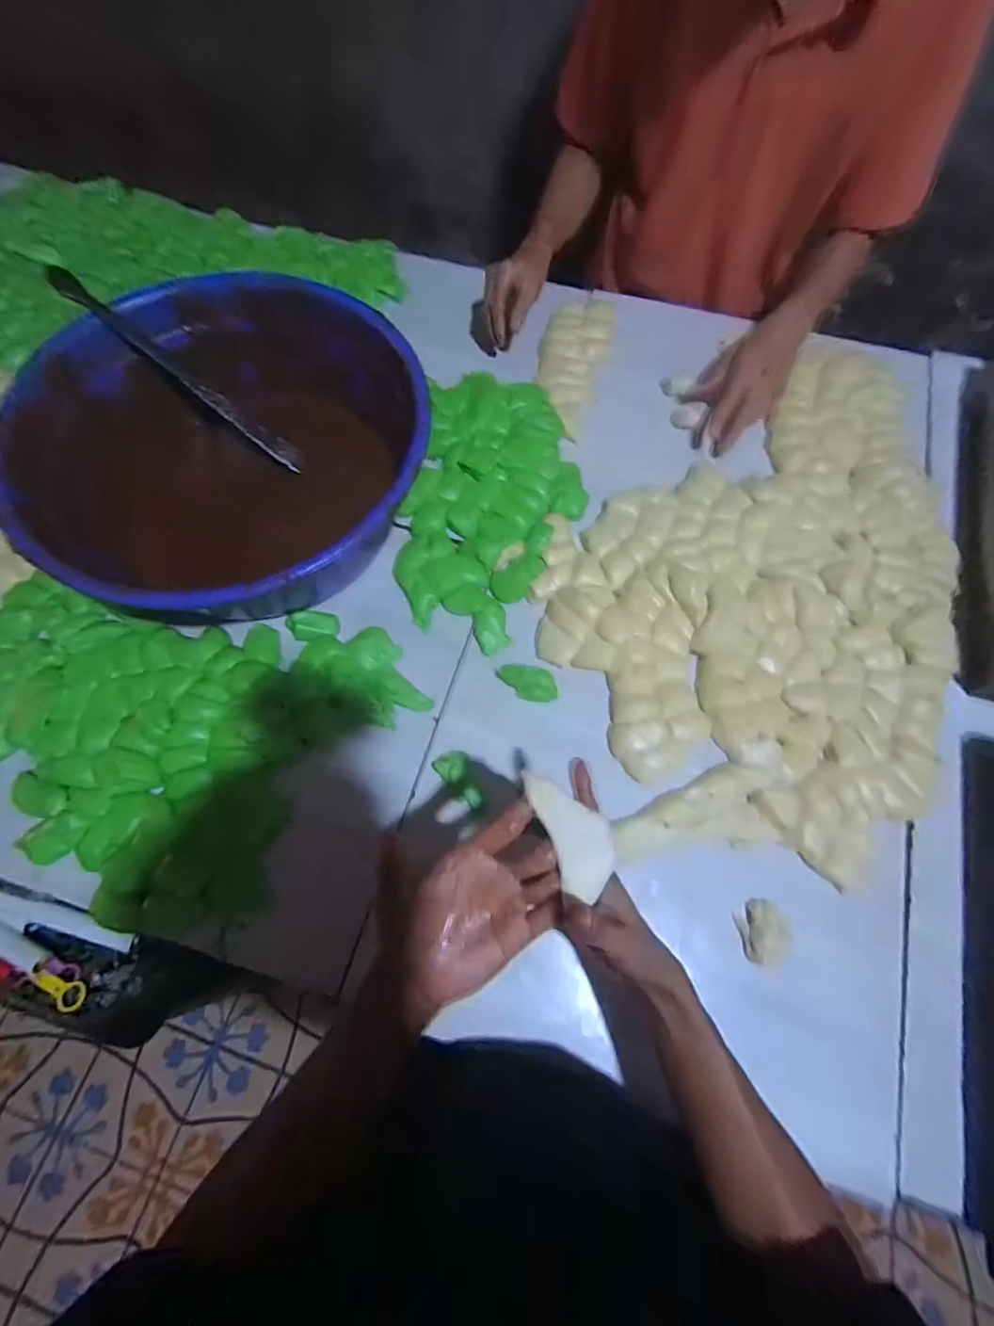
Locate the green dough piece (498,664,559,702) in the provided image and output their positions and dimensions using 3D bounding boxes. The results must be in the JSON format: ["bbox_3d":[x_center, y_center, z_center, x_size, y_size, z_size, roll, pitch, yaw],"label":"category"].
[{"bbox_3d":[0.034,0.021,0.573,0.064,0.026,0.043,9,68,3],"label":"green dough piece"}]

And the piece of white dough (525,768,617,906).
[{"bbox_3d":[0.054,0.113,0.363,0.045,0.013,0.086,-19,73,-7],"label":"piece of white dough"}]

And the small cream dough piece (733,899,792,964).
[{"bbox_3d":[0.254,0.249,0.492,0.052,0.025,0.047,-14,69,-5],"label":"small cream dough piece"}]

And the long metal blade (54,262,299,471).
[{"bbox_3d":[-0.360,-0.330,0.611,0.289,0.017,0.027,36,72,-25],"label":"long metal blade"}]

